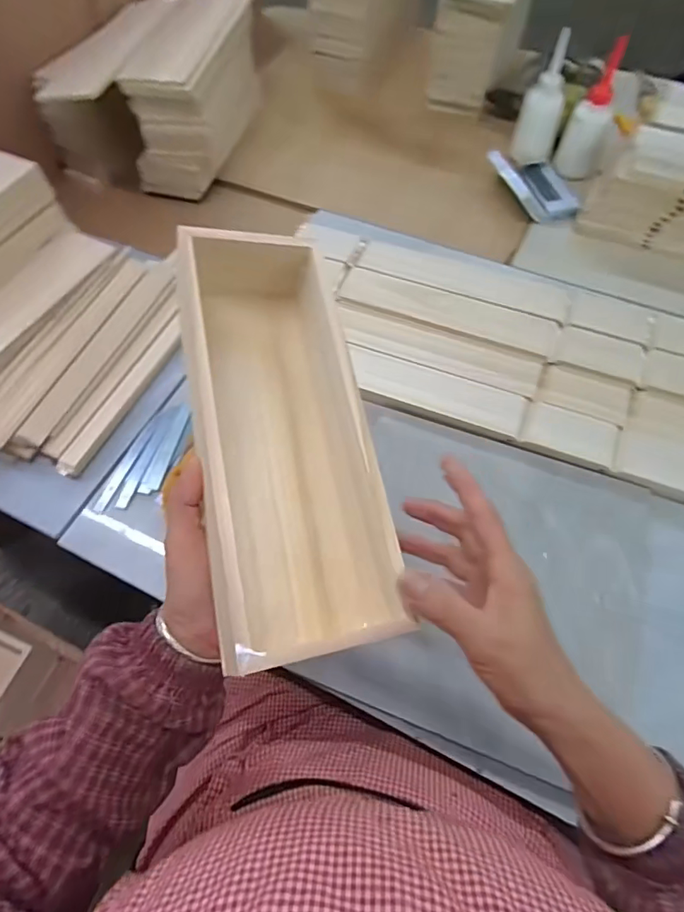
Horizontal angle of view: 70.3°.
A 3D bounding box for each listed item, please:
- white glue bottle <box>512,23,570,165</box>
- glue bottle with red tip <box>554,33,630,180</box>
[{"bbox_3d":[0.302,-0.524,0.725,0.063,0.144,0.054,-10,62,-4],"label":"white glue bottle"},{"bbox_3d":[0.371,-0.502,0.711,0.064,0.154,0.063,21,65,12],"label":"glue bottle with red tip"}]

